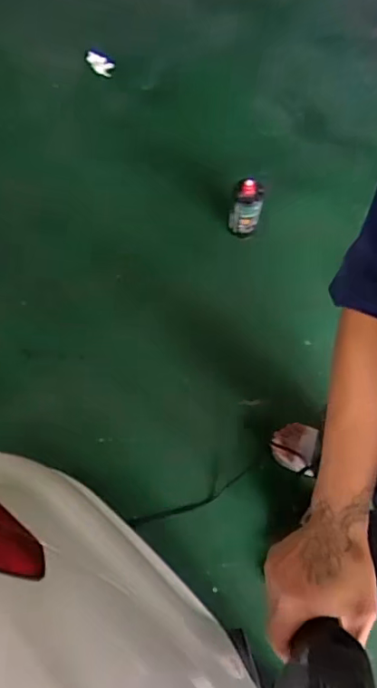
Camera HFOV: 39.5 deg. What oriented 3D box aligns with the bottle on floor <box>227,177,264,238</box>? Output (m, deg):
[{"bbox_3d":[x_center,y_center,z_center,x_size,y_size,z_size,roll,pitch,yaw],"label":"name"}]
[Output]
[{"bbox_3d":[0.159,-0.373,1.475,0.089,0.253,0.066,7,79,0],"label":"bottle on floor"}]

